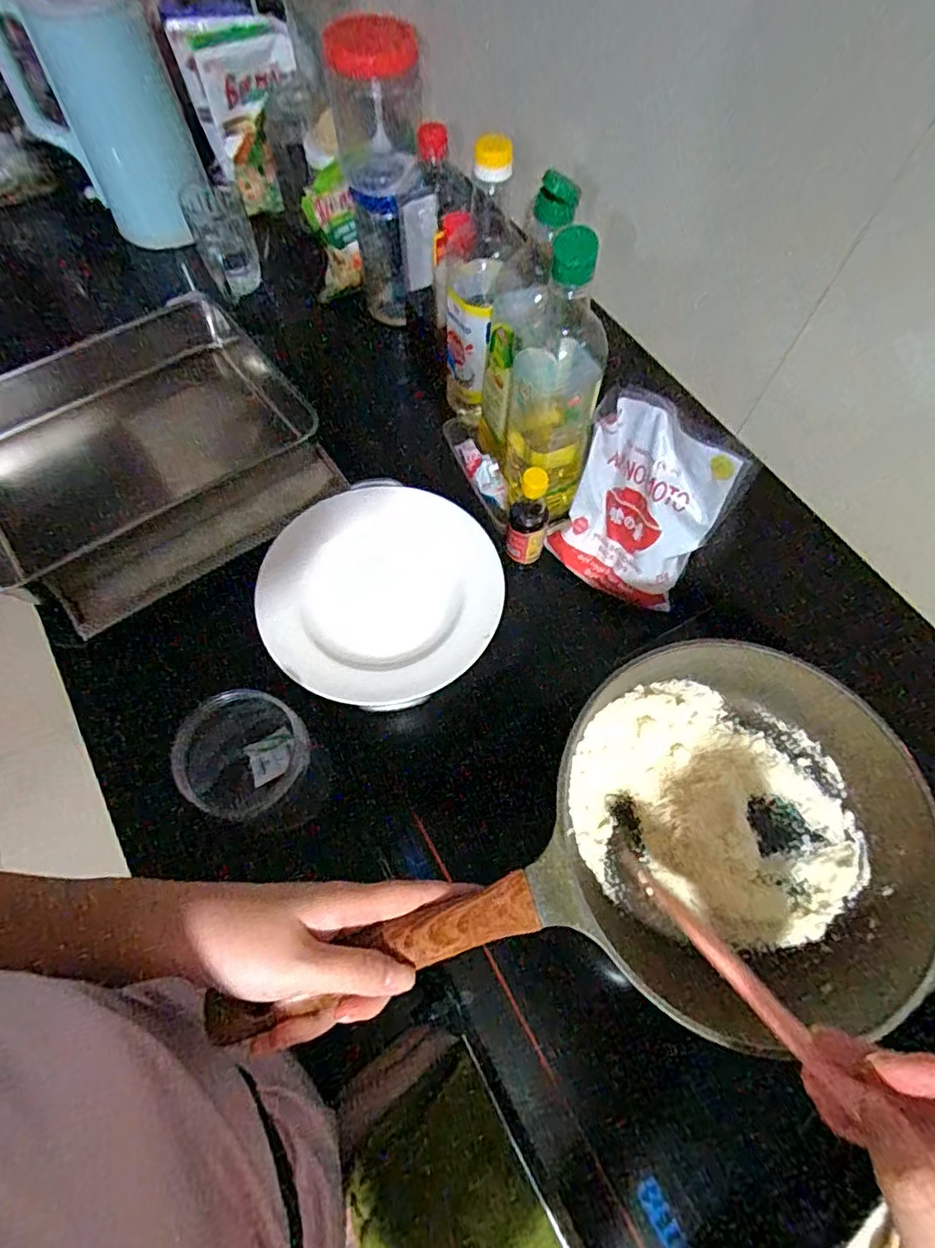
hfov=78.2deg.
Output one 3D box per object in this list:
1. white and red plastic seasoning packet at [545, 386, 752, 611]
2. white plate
[{"bbox_3d":[0.168,-0.115,0.565,0.141,0.192,0.031,39,47,22],"label":"white and red plastic seasoning packet"},{"bbox_3d":[-0.077,-0.032,0.518,0.205,0.021,0.212,1,65,-2],"label":"white plate"}]

